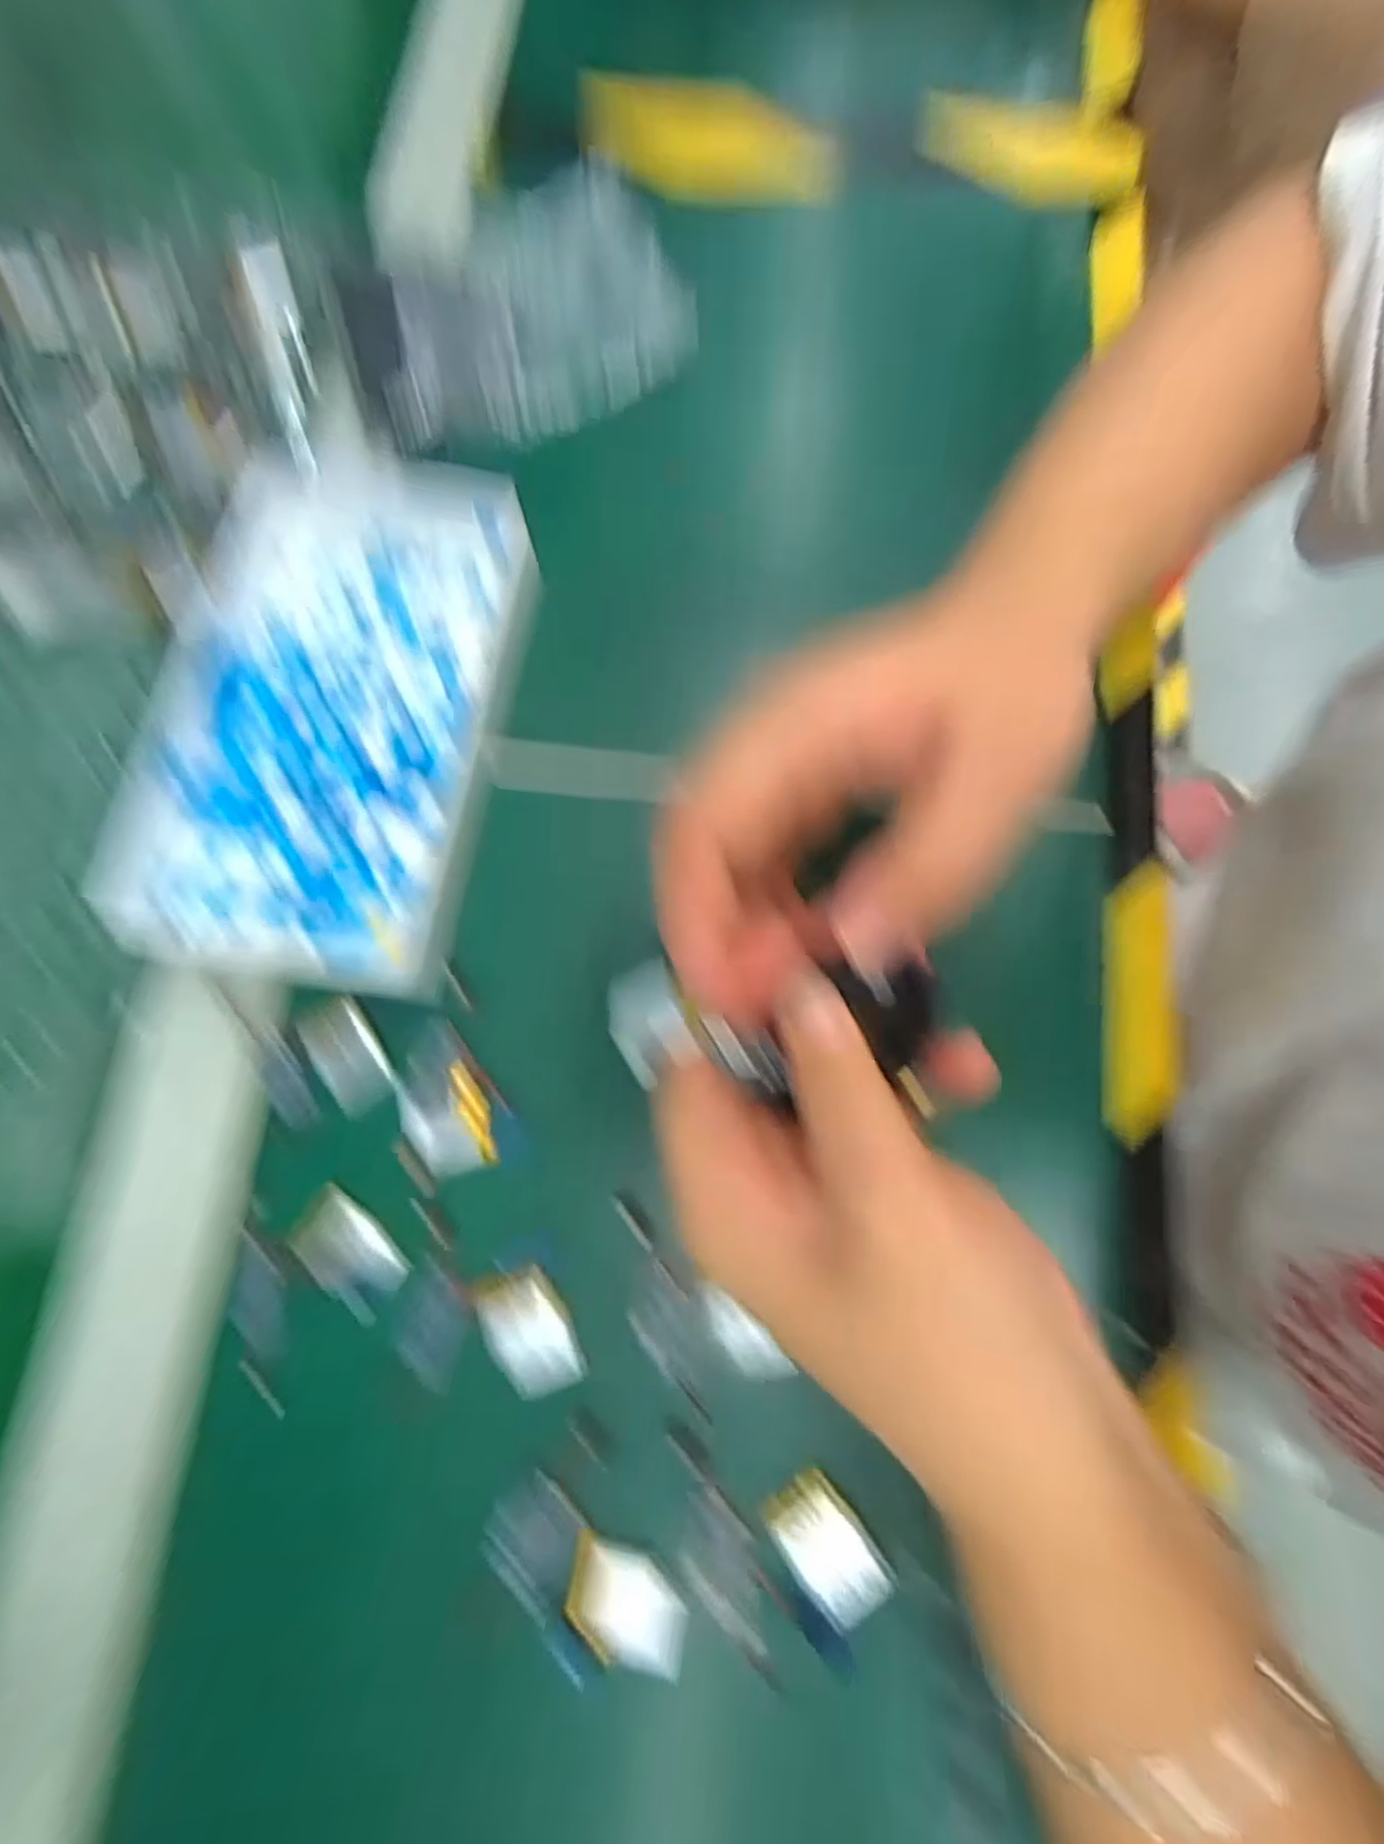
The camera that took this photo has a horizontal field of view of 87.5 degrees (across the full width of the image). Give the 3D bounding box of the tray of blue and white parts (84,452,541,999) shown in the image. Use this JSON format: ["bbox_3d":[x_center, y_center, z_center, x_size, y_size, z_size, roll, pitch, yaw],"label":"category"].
[{"bbox_3d":[-0.131,-0.078,0.264,0.122,0.026,0.195,8,77,3],"label":"tray of blue and white parts"}]

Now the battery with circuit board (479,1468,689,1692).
[{"bbox_3d":[-0.030,0.188,0.205,0.032,0.004,0.062,-43,77,-8],"label":"battery with circuit board"}]

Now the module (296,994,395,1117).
[{"bbox_3d":[-0.114,0.044,0.239,0.020,0.004,0.037,-32,76,-5],"label":"module"}]

